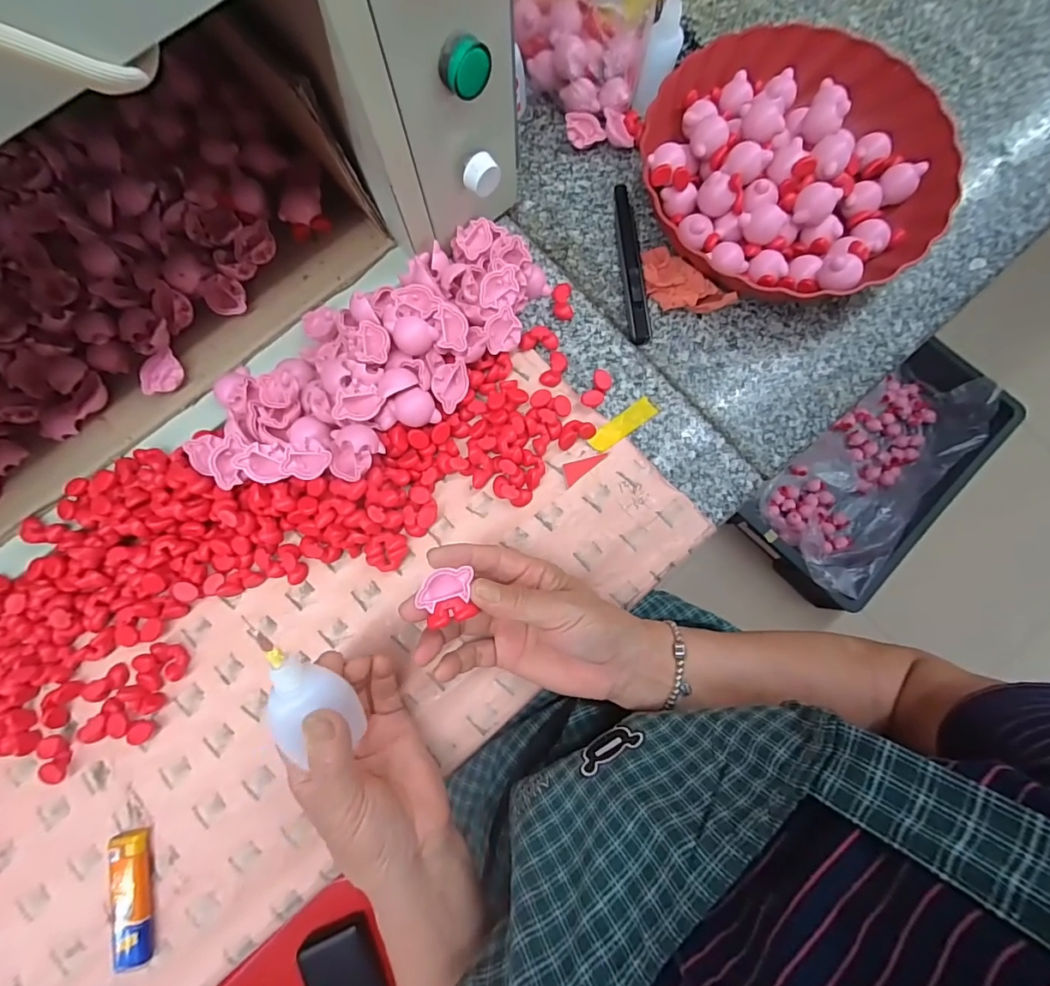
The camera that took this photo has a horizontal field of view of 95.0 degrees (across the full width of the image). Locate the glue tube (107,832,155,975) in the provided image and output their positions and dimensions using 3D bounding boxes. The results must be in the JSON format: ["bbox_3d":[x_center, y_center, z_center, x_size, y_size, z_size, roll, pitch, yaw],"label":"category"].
[{"bbox_3d":[-0.260,0.267,0.318,0.025,0.012,0.080,-9,80,-1],"label":"glue tube"}]

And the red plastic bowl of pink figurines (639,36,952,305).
[{"bbox_3d":[0.219,-0.268,0.401,0.229,0.055,0.236,0,80,1],"label":"red plastic bowl of pink figurines"}]

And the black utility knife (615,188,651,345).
[{"bbox_3d":[0.092,-0.199,0.412,0.020,0.014,0.150,-4,80,0],"label":"black utility knife"}]

